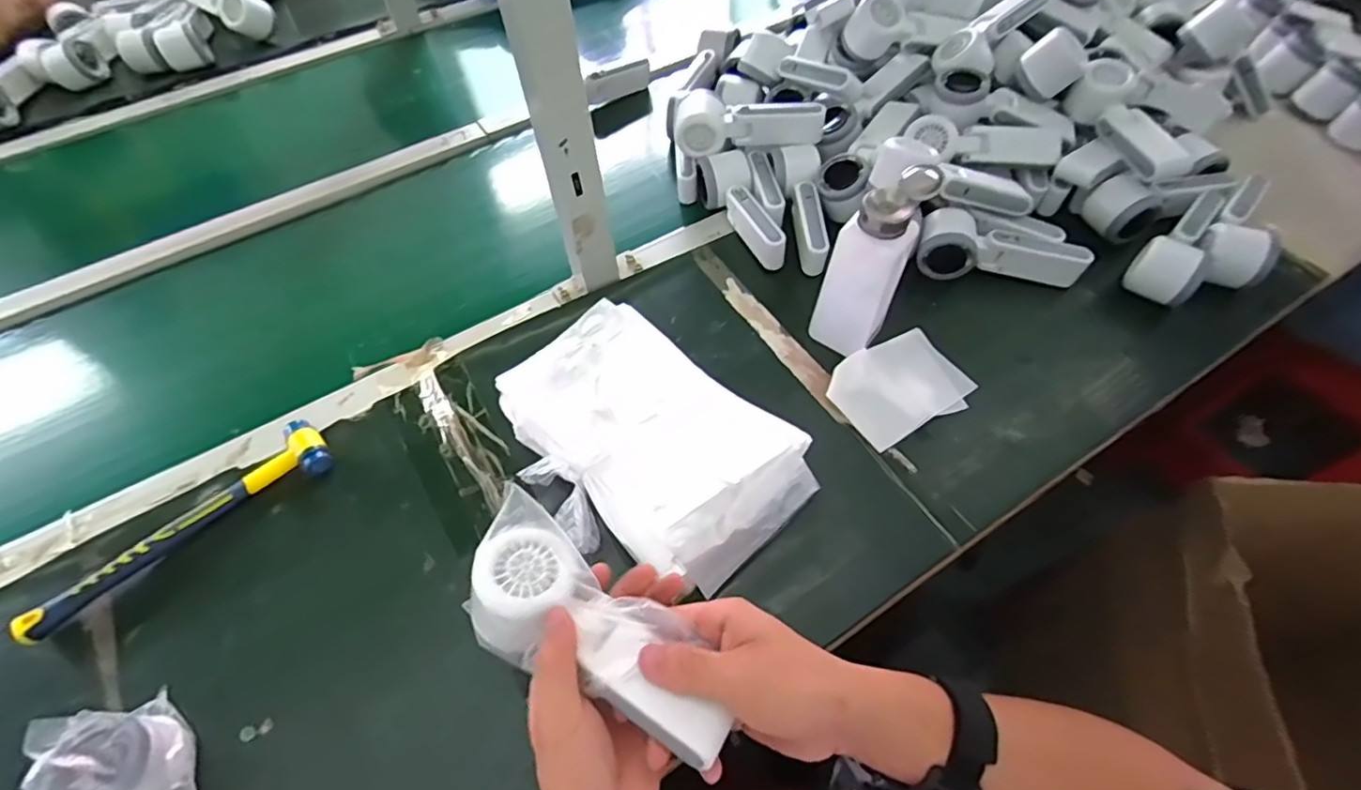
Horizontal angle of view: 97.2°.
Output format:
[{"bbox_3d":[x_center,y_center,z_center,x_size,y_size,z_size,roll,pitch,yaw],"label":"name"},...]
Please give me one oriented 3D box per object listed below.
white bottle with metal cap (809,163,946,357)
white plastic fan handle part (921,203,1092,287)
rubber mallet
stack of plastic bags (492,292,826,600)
[{"bbox_3d":[0.167,-0.115,0.538,0.061,0.180,0.062,26,62,17],"label":"white bottle with metal cap"},{"bbox_3d":[0.336,-0.156,0.633,0.165,0.050,0.054,5,58,5],"label":"white plastic fan handle part"},{"bbox_3d":[-0.421,0.107,0.510,0.242,0.023,0.057,-35,63,-19],"label":"rubber mallet"},{"bbox_3d":[-0.028,0.044,0.509,0.249,0.070,0.197,38,66,22],"label":"stack of plastic bags"}]

